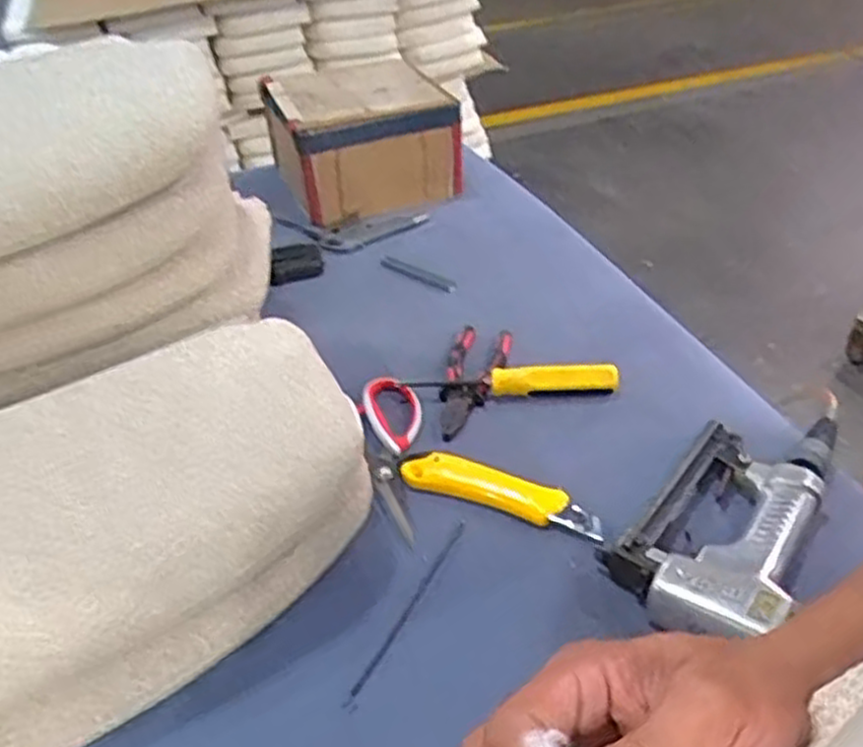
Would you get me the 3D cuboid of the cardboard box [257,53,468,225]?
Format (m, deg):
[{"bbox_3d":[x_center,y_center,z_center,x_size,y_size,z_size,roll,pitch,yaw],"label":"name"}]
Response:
[{"bbox_3d":[-0.097,-0.302,1.030,0.207,0.155,0.198,-22,42,-19],"label":"cardboard box"}]

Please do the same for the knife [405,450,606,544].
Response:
[{"bbox_3d":[0.055,0.092,0.615,0.164,0.016,0.036,15,42,24],"label":"knife"}]

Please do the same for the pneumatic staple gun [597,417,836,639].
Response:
[{"bbox_3d":[0.219,0.090,0.581,0.130,0.040,0.243,16,43,25],"label":"pneumatic staple gun"}]

